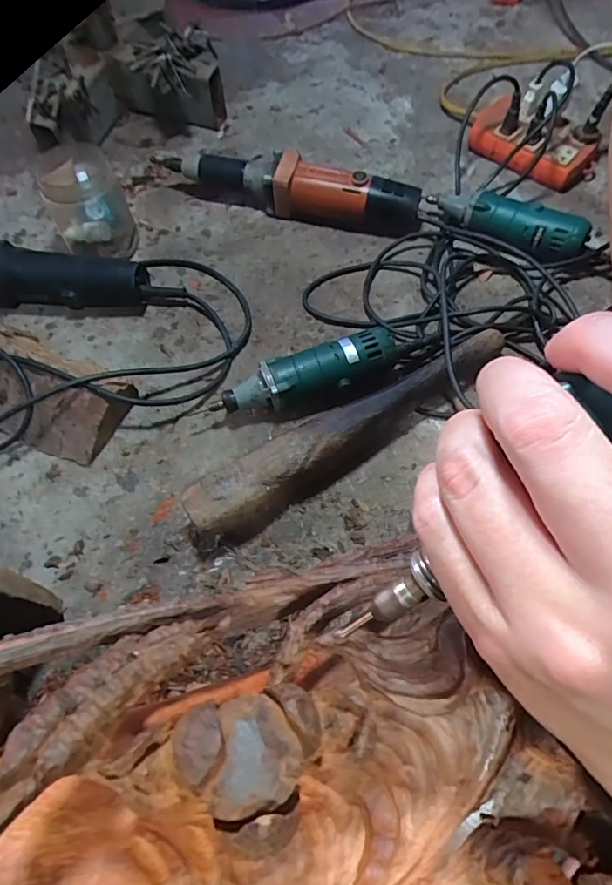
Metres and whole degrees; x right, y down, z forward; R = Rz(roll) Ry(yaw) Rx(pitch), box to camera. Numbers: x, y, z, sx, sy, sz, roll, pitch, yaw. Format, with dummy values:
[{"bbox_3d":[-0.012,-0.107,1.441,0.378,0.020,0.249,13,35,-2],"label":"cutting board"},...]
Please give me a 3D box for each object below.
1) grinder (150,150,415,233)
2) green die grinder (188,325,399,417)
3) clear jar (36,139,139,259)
[{"bbox_3d":[-0.035,-0.361,0.697,0.392,0.073,0.062,13,62,9],"label":"grinder"},{"bbox_3d":[-0.003,-0.067,0.545,0.212,0.055,0.045,-18,61,-8],"label":"green die grinder"},{"bbox_3d":[-0.288,-0.317,0.659,0.090,0.117,0.114,-22,62,-10],"label":"clear jar"}]

